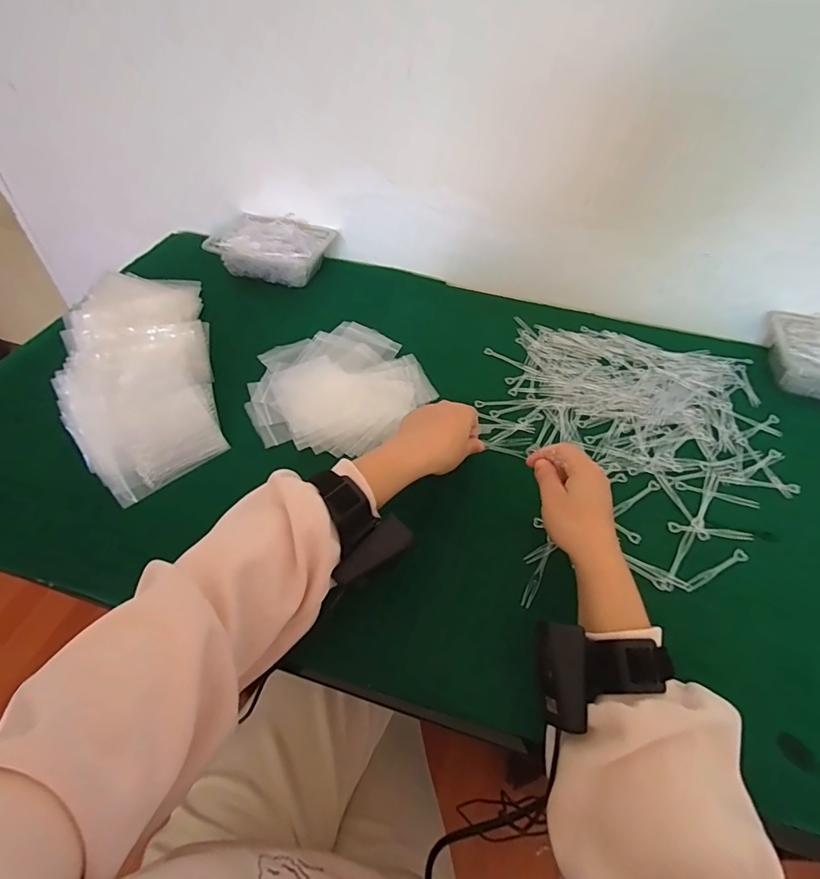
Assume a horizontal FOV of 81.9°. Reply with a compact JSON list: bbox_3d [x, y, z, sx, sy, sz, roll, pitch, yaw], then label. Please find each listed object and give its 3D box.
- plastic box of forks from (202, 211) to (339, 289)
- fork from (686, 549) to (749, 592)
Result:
[{"bbox_3d":[-0.223,-0.308,0.765,0.184,0.056,0.121,13,50,7],"label":"plastic box of forks"},{"bbox_3d":[0.304,0.129,0.466,0.085,0.009,0.012,-21,54,-20],"label":"fork"}]

